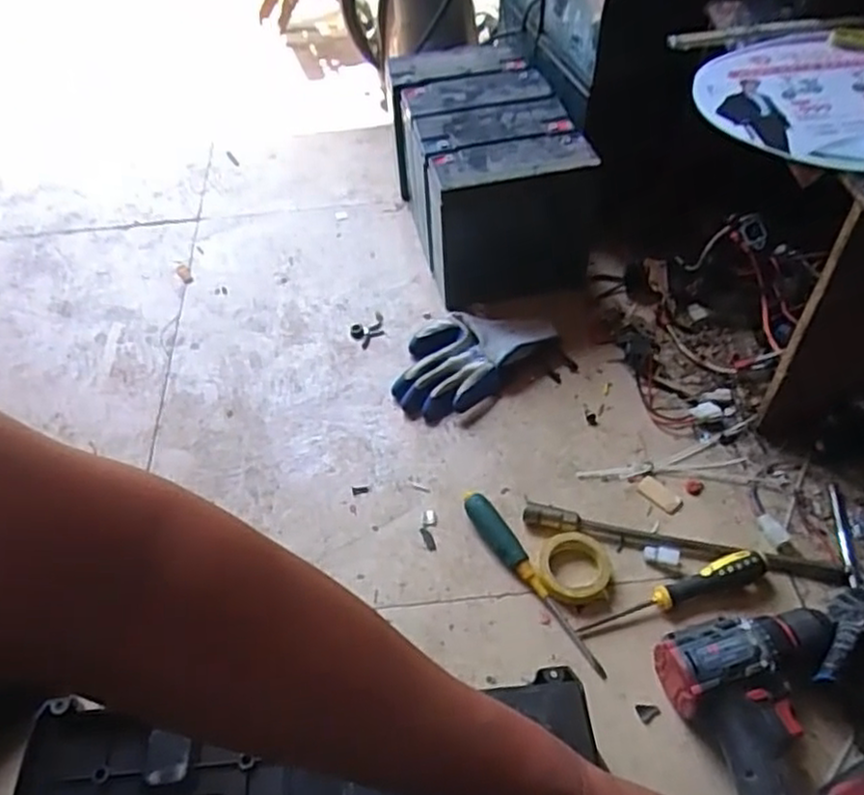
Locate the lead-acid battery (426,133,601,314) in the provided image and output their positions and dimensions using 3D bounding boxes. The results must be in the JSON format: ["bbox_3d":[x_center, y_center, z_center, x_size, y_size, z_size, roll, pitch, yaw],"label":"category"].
[{"bbox_3d":[0.096,-0.207,0.830,0.190,0.161,0.093,-15,51,-9],"label":"lead-acid battery"}]

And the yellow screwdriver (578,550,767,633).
[{"bbox_3d":[0.209,0.168,0.614,0.164,0.021,0.025,-16,52,-10],"label":"yellow screwdriver"}]

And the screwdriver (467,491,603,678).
[{"bbox_3d":[0.090,0.158,0.633,0.021,0.022,0.193,-28,55,-19],"label":"screwdriver"}]

